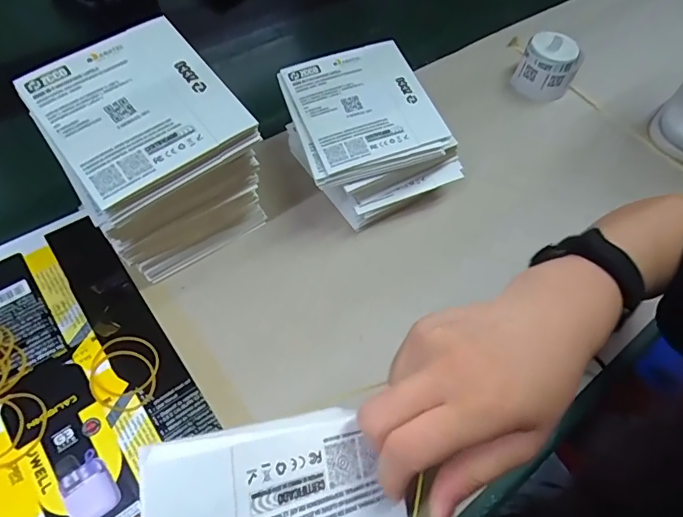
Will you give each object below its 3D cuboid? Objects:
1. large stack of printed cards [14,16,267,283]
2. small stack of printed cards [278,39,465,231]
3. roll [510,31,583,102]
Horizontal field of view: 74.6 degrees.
[{"bbox_3d":[-0.138,-0.069,0.349,0.109,0.147,0.117,-34,67,-22],"label":"large stack of printed cards"},{"bbox_3d":[0.018,-0.111,0.413,0.145,0.090,0.133,-22,63,-17],"label":"small stack of printed cards"},{"bbox_3d":[0.235,-0.218,0.513,0.060,0.052,0.058,2,59,-4],"label":"roll"}]

